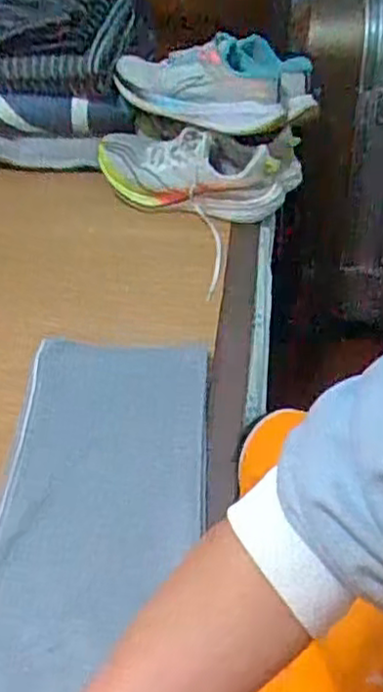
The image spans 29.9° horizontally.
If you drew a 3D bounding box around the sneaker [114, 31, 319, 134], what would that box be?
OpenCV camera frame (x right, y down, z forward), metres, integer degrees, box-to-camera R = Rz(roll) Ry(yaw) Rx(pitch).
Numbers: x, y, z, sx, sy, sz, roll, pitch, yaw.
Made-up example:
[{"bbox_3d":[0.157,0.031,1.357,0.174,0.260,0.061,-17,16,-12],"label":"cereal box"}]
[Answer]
[{"bbox_3d":[0.030,-0.368,0.984,0.273,0.112,0.138,2,45,4],"label":"sneaker"}]

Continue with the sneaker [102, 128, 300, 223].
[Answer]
[{"bbox_3d":[0.004,-0.237,1.009,0.287,0.101,0.101,5,46,9],"label":"sneaker"}]

